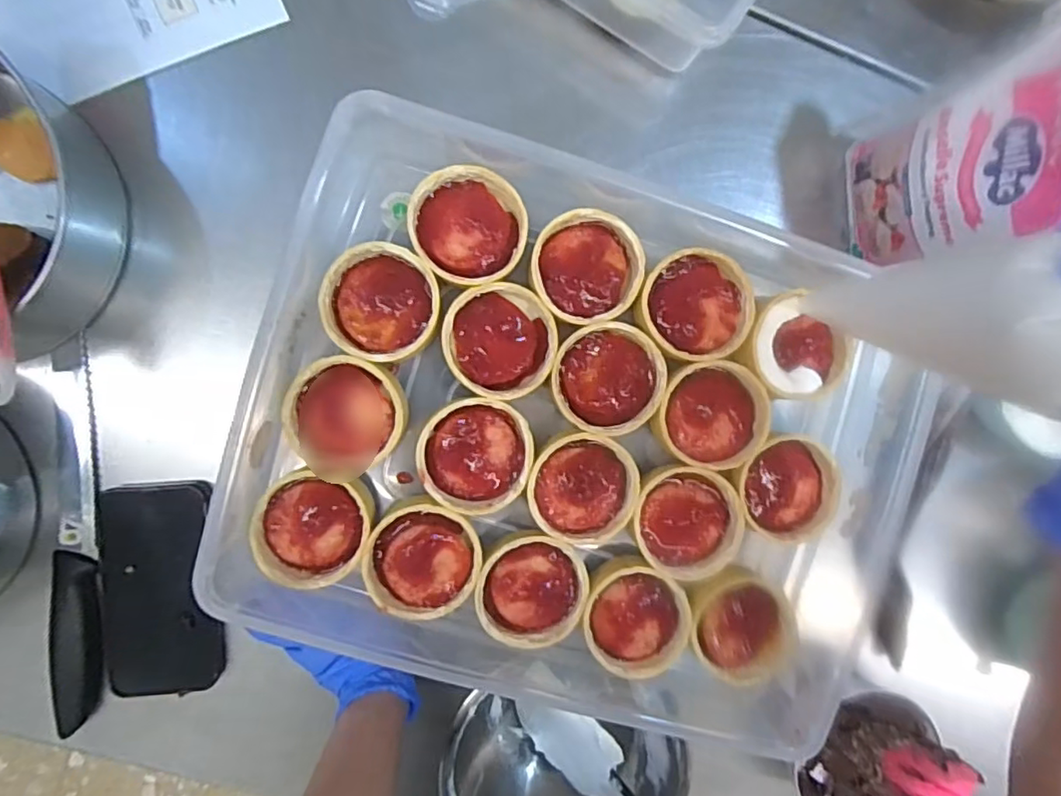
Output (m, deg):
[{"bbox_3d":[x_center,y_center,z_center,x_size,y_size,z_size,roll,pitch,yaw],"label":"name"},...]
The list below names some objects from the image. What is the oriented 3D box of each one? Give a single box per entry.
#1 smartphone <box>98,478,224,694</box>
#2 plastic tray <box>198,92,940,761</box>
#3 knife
[{"bbox_3d":[-0.264,0.136,0.429,0.074,0.014,0.147,-2,94,-6],"label":"smartphone"},{"bbox_3d":[0.032,0.028,0.357,0.370,0.067,0.309,16,93,-5],"label":"plastic tray"},{"bbox_3d":[-0.319,0.101,0.423,0.031,0.018,0.260,0,94,-7],"label":"knife"}]

